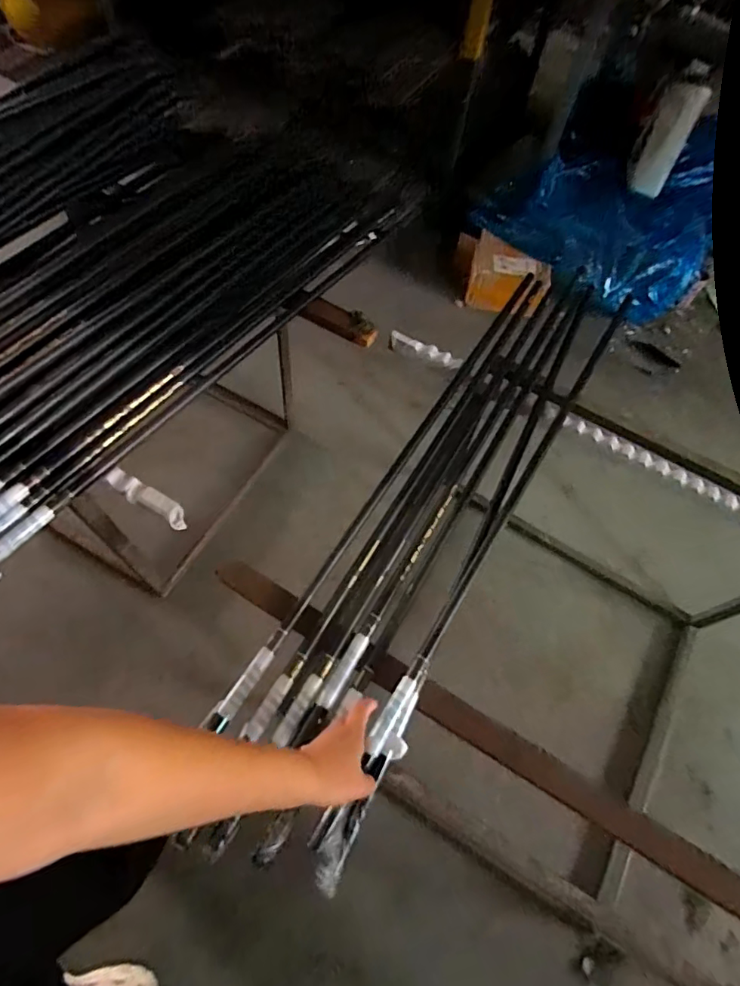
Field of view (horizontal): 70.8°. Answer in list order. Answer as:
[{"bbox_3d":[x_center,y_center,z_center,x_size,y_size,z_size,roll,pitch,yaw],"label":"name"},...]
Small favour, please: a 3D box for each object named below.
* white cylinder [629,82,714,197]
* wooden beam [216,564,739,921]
[{"bbox_3d":[0.836,-0.997,1.483,0.108,0.265,0.080,18,41,5],"label":"white cylinder"},{"bbox_3d":[0.205,0.336,0.622,0.945,0.032,0.041,30,65,10],"label":"wooden beam"}]

